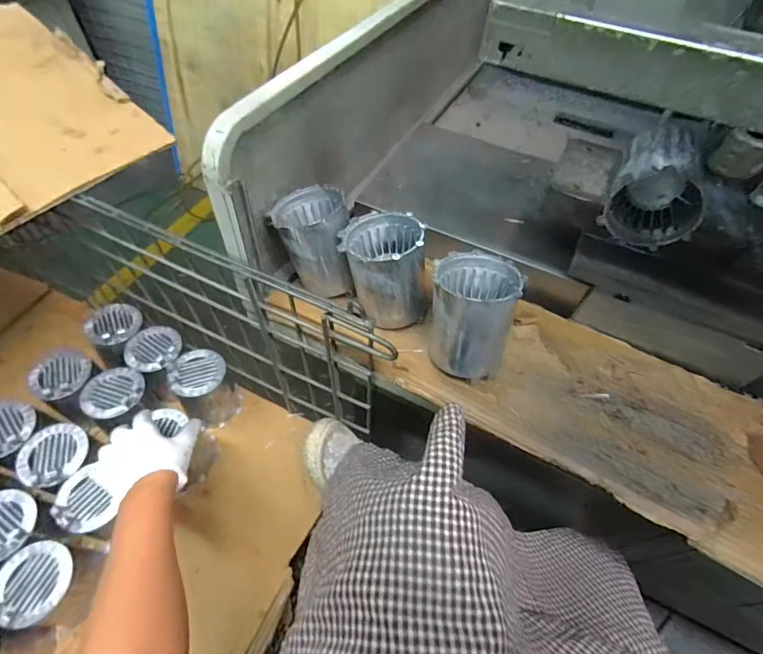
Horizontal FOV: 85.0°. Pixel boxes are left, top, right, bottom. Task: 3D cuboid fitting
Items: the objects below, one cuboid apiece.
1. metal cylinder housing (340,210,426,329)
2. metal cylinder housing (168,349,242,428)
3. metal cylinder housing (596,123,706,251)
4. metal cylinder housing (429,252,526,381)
[{"bbox_3d":[0.001,-0.069,0.510,0.096,0.103,0.108,-14,57,-14],"label":"metal cylinder housing"},{"bbox_3d":[-0.300,0.108,0.718,0.090,0.115,0.094,2,54,-3],"label":"metal cylinder housing"},{"bbox_3d":[0.315,-0.157,0.479,0.096,0.097,0.090,23,56,12],"label":"metal cylinder housing"},{"bbox_3d":[0.100,-0.015,0.477,0.096,0.115,0.111,10,54,3],"label":"metal cylinder housing"}]

